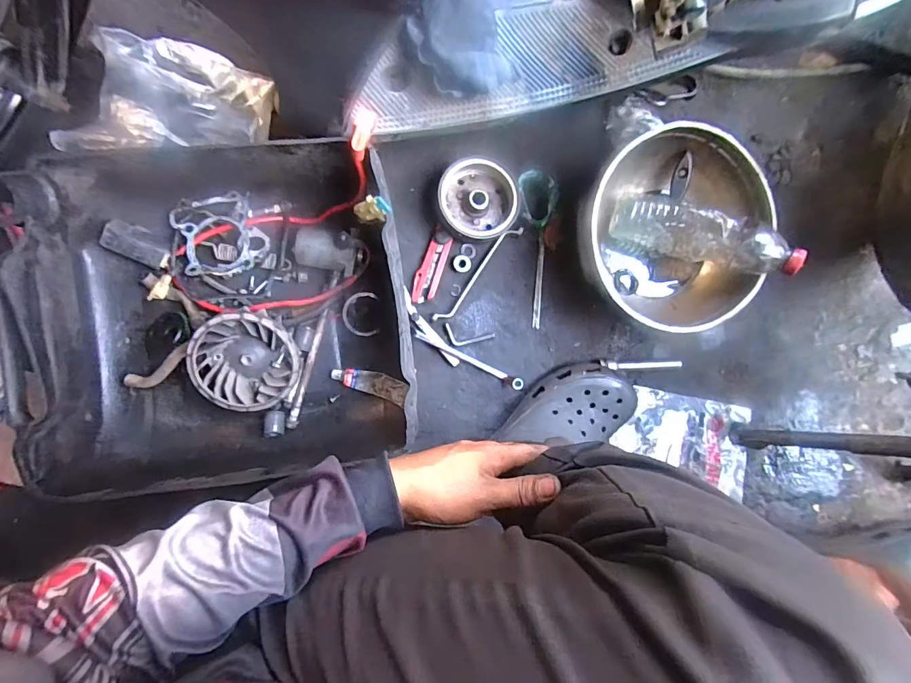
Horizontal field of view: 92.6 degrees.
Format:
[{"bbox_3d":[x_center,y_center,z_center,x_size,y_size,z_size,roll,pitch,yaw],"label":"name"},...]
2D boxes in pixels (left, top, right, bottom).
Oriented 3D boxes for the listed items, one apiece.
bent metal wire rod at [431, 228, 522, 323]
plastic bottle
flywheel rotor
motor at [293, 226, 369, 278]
[{"bbox_3d":[0.031,-0.096,0.625,0.024,0.012,0.176,40,90,-1],"label":"bent metal wire rod"},{"bbox_3d":[0.322,-0.140,0.573,0.220,0.063,0.062,20,90,17],"label":"plastic bottle"},{"bbox_3d":[0.031,-0.196,0.601,0.105,0.041,0.105,-14,91,-1],"label":"flywheel rotor"},{"bbox_3d":[-0.159,-0.119,0.564,0.090,0.042,0.056,11,90,-1],"label":"motor"}]

